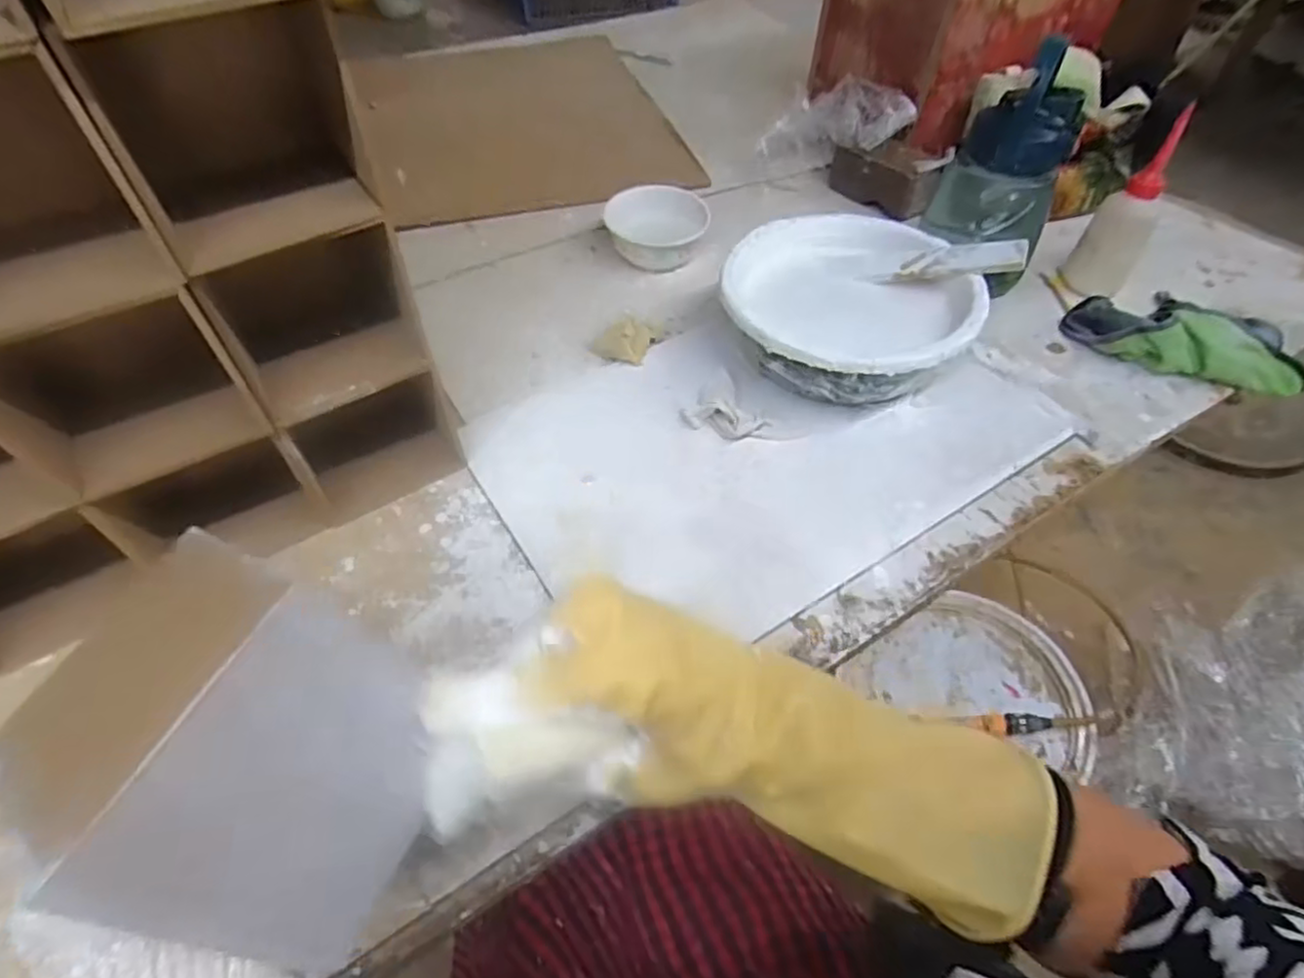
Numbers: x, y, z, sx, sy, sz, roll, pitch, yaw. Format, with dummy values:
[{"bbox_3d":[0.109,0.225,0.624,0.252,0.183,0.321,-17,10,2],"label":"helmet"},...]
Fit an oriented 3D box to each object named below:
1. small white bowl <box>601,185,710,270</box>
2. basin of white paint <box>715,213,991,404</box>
[{"bbox_3d":[0.006,-0.284,0.746,0.112,0.058,0.088,-2,50,-1],"label":"small white bowl"},{"bbox_3d":[0.172,-0.154,0.614,0.213,0.082,0.217,1,50,1],"label":"basin of white paint"}]

